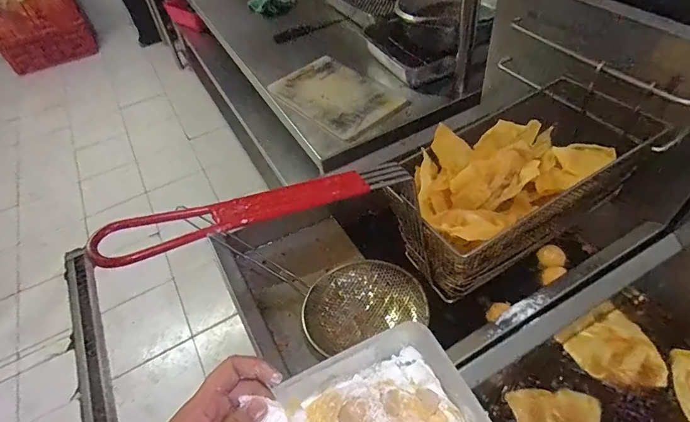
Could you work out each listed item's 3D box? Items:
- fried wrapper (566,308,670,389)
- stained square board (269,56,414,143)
[{"bbox_3d":[0.418,0.219,0.612,0.120,0.004,0.107,-24,50,-14],"label":"fried wrapper"},{"bbox_3d":[-0.025,-0.277,0.947,0.198,0.024,0.299,-35,55,-22],"label":"stained square board"}]

